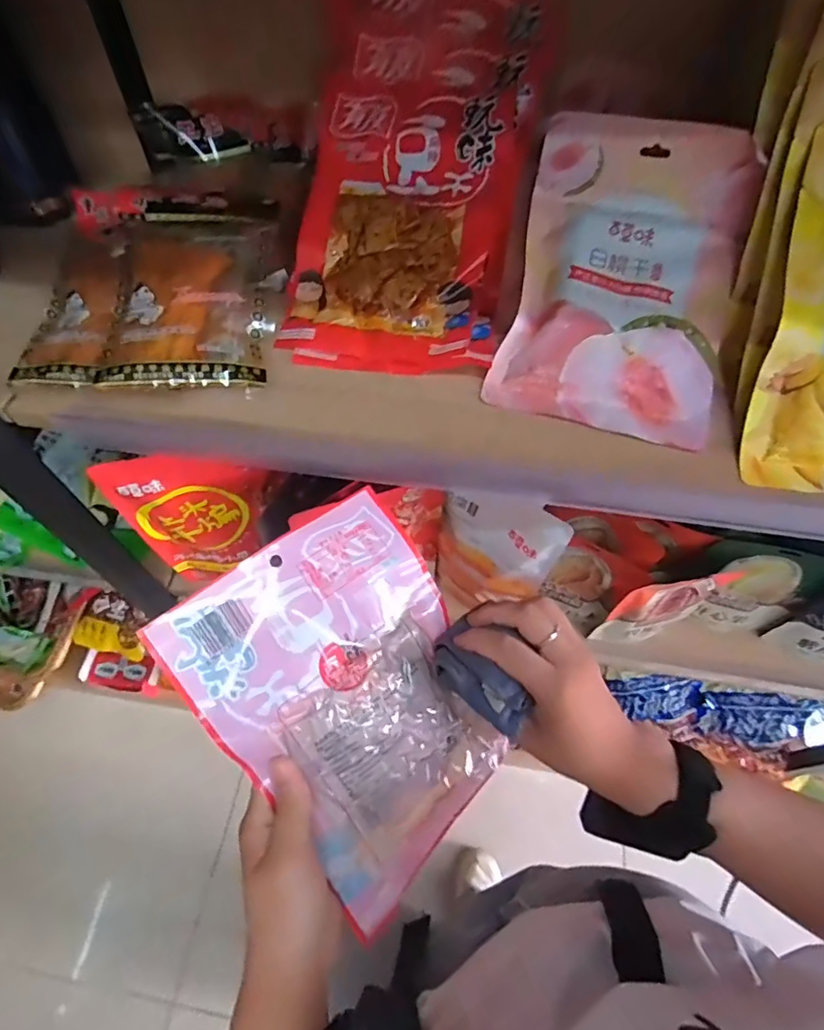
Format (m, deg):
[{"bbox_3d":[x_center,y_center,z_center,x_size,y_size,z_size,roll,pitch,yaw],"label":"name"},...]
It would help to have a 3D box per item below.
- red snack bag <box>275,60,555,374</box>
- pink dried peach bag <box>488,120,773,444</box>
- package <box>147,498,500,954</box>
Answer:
[{"bbox_3d":[-0.002,-0.243,0.456,0.187,0.032,0.256,7,84,8],"label":"red snack bag"},{"bbox_3d":[0.171,-0.185,0.418,0.174,0.039,0.237,13,87,8],"label":"pink dried peach bag"},{"bbox_3d":[-0.029,0.124,0.351,0.158,0.024,0.237,-34,102,-26],"label":"package"}]

